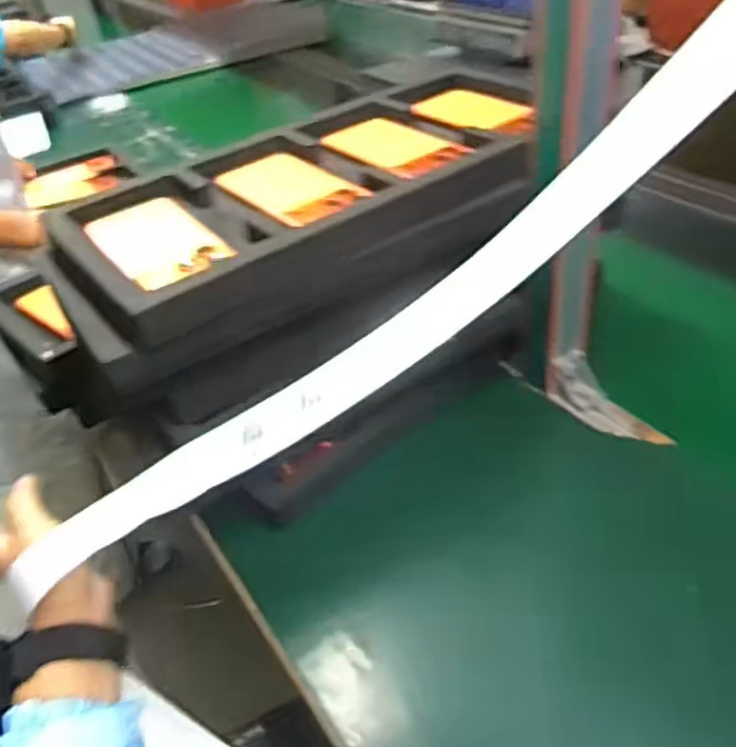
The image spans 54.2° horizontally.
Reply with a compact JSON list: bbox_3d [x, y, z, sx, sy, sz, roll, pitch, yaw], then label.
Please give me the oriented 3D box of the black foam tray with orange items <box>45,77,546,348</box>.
[{"bbox_3d":[-0.059,-0.145,0.632,0.381,0.066,0.206,-25,42,-22],"label":"black foam tray with orange items"}]

